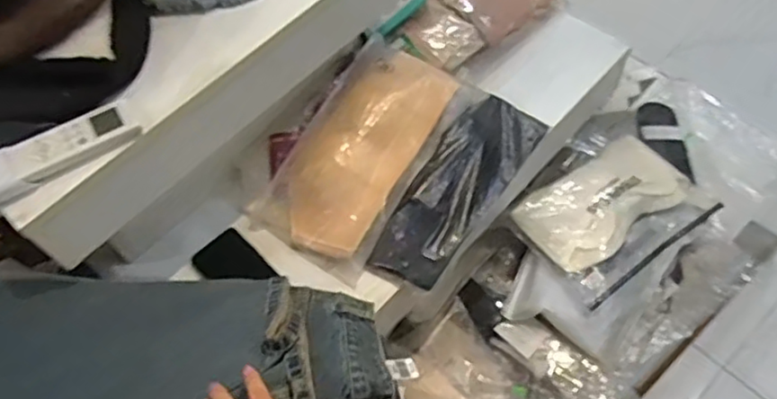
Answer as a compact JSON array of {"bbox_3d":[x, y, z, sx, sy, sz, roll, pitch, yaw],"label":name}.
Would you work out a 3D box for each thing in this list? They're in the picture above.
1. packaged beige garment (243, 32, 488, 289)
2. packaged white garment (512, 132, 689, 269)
[{"bbox_3d":[-0.036,-0.074,0.982,0.202,0.089,0.348,29,66,21],"label":"packaged beige garment"},{"bbox_3d":[0.367,0.001,1.117,0.303,0.057,0.155,-34,61,-15],"label":"packaged white garment"}]

